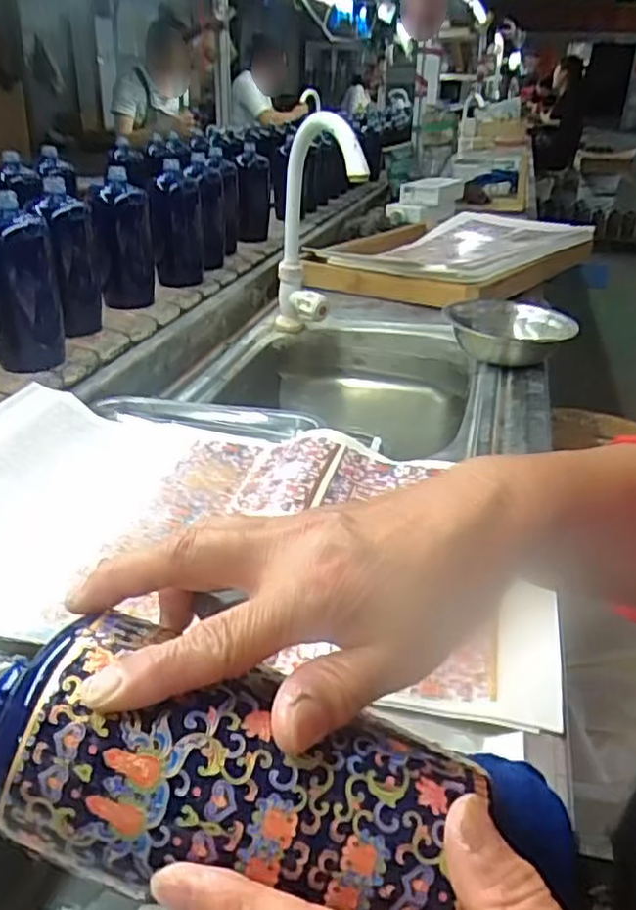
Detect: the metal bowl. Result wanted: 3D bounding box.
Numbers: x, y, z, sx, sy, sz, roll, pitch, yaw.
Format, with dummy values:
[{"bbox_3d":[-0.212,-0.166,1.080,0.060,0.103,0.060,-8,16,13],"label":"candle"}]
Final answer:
[{"bbox_3d":[0.243,-0.157,0.907,0.156,0.049,0.168,6,28,6],"label":"metal bowl"}]

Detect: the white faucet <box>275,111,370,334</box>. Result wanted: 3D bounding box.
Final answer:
[{"bbox_3d":[0.001,-0.316,0.970,0.107,0.289,0.212,2,28,-1],"label":"white faucet"}]

